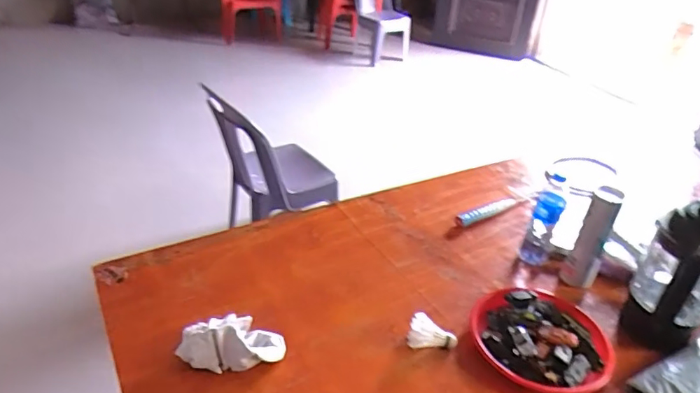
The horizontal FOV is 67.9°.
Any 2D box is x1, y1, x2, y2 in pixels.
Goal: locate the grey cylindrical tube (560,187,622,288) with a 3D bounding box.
[{"bbox_3d":[0.505,0.087,1.088,0.066,0.217,0.052,19,35,23],"label":"grey cylindrical tube"}]

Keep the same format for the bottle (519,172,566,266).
[{"bbox_3d":[0.439,0.058,1.174,0.065,0.211,0.056,16,34,18],"label":"bottle"}]

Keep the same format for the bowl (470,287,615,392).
[{"bbox_3d":[0.350,0.260,0.972,0.235,0.053,0.237,3,32,-2],"label":"bowl"}]

